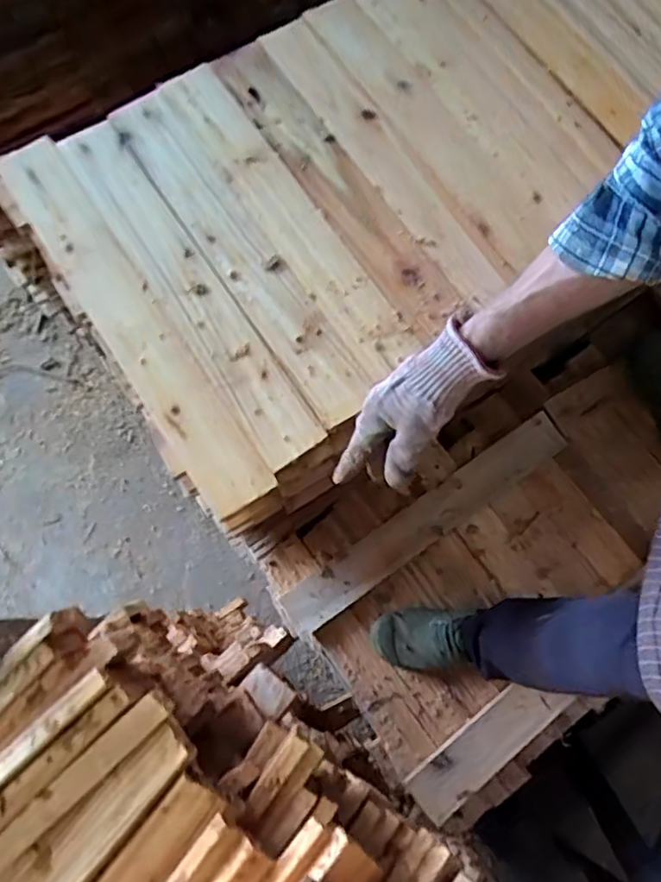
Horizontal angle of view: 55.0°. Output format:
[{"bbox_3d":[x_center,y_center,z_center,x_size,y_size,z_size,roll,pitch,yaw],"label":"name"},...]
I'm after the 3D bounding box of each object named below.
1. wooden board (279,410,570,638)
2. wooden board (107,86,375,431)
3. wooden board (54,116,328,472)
[{"bbox_3d":[0.163,0.127,1.047,0.546,0.017,0.071,-34,78,-10],"label":"wooden board"},{"bbox_3d":[-0.103,-0.217,0.721,0.074,0.025,0.463,-33,78,-10],"label":"wooden board"},{"bbox_3d":[-0.162,-0.175,0.715,0.069,0.025,0.477,-33,78,-10],"label":"wooden board"}]

